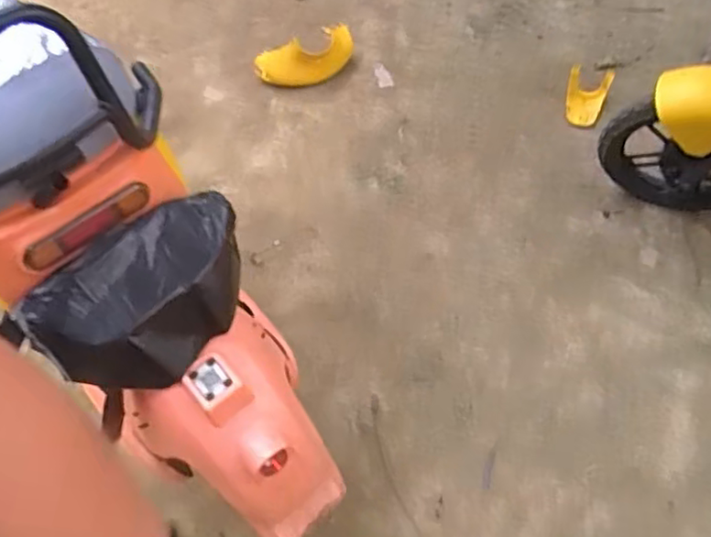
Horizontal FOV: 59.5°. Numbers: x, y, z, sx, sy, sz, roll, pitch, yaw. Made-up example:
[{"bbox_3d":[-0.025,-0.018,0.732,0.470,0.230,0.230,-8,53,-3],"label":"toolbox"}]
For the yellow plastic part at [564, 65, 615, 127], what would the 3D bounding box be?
[{"bbox_3d":[0.640,-0.483,1.730,0.112,0.077,0.180,16,52,13],"label":"yellow plastic part"}]

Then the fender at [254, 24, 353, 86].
[{"bbox_3d":[-0.142,-0.605,1.806,0.295,0.124,0.075,-9,51,-8],"label":"fender"}]

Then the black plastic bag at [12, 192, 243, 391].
[{"bbox_3d":[-0.234,0.036,0.722,0.244,0.132,0.121,-36,59,-26],"label":"black plastic bag"}]

